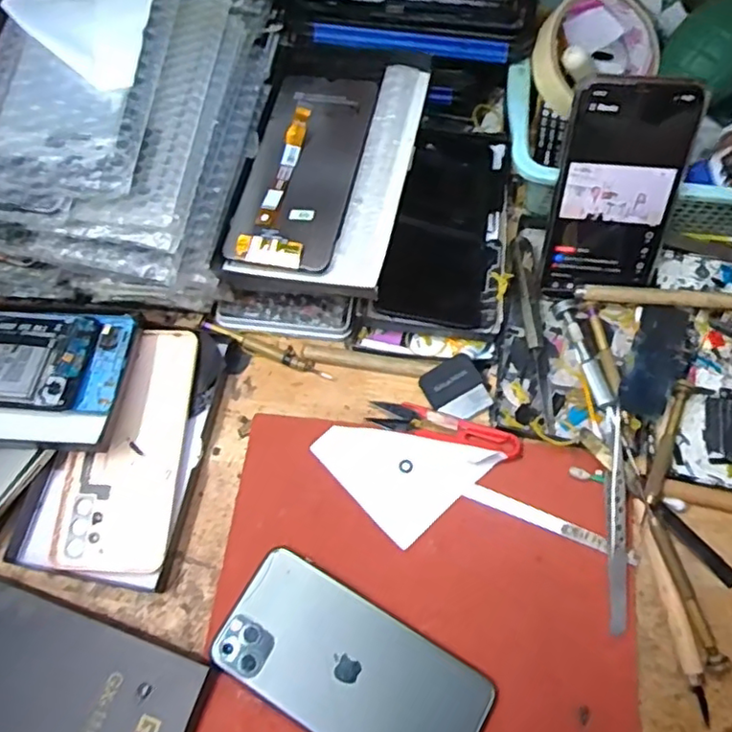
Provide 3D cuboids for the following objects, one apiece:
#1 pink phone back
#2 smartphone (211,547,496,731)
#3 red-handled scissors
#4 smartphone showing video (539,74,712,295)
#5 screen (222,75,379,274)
[{"bbox_3d":[-0.157,0.053,0.415,0.070,0.006,0.162,7,74,0],"label":"pink phone back"},{"bbox_3d":[-0.008,0.173,0.351,0.149,0.012,0.074,28,71,12],"label":"smartphone"},{"bbox_3d":[0.052,0.042,0.411,0.101,0.006,0.021,15,69,8],"label":"red-handled scissors"},{"bbox_3d":[0.162,-0.110,0.400,0.074,0.139,0.008,6,35,6],"label":"smartphone showing video"},{"bbox_3d":[-0.041,-0.136,0.409,0.070,0.011,0.157,11,69,6],"label":"screen"}]

